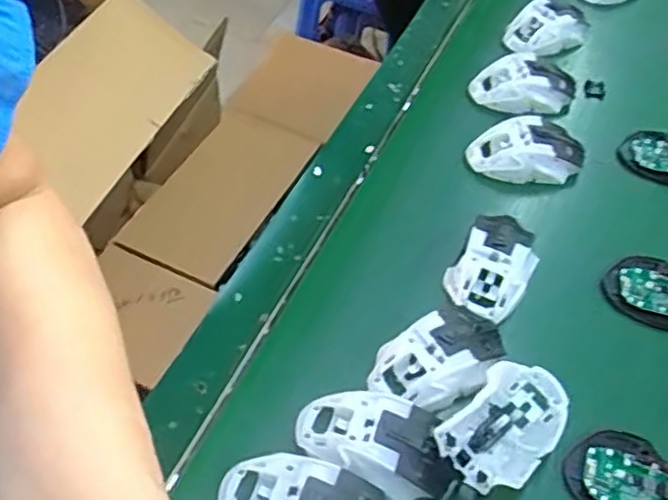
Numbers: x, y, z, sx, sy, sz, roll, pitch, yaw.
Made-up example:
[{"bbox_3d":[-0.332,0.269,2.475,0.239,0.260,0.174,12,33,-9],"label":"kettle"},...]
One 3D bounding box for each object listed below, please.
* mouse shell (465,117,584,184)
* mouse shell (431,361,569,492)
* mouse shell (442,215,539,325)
[{"bbox_3d":[0.194,-0.099,0.691,0.116,0.035,0.066,-1,52,-5],"label":"mouse shell"},{"bbox_3d":[0.125,0.130,0.508,0.067,0.031,0.111,38,59,23],"label":"mouse shell"},{"bbox_3d":[0.140,0.011,0.607,0.066,0.033,0.109,27,55,16],"label":"mouse shell"}]

